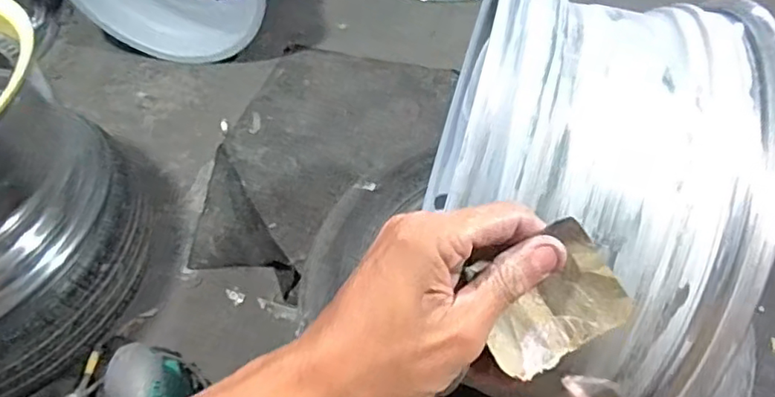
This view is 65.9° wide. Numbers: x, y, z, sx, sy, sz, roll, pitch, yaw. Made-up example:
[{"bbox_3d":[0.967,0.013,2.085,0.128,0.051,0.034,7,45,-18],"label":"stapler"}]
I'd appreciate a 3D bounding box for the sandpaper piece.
[{"bbox_3d":[0.073,0.048,0.274,0.064,0.014,0.052,-35,89,2],"label":"sandpaper piece"}]

